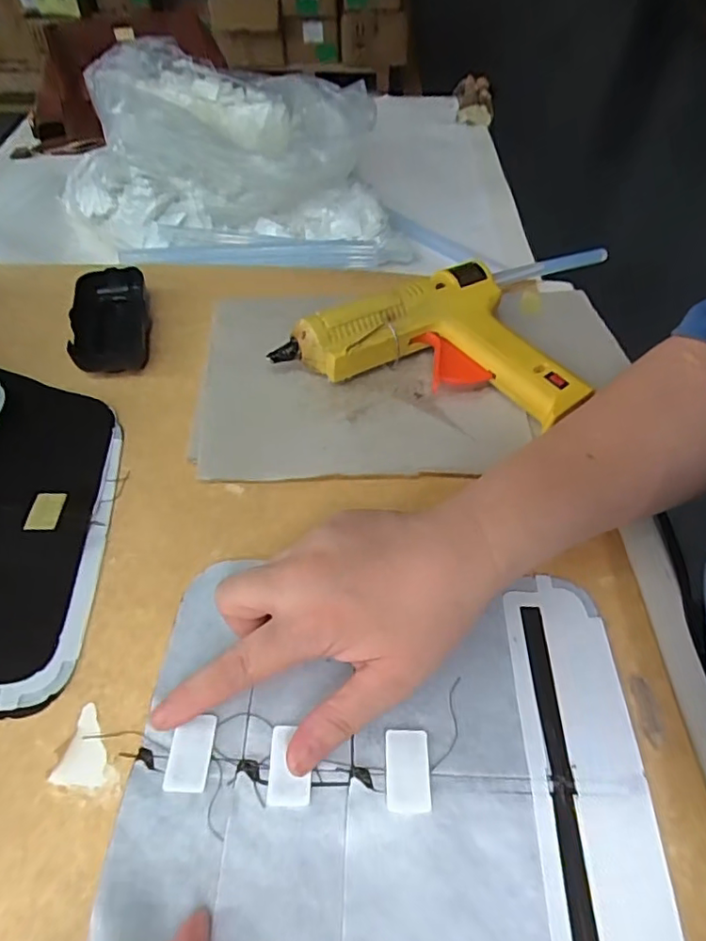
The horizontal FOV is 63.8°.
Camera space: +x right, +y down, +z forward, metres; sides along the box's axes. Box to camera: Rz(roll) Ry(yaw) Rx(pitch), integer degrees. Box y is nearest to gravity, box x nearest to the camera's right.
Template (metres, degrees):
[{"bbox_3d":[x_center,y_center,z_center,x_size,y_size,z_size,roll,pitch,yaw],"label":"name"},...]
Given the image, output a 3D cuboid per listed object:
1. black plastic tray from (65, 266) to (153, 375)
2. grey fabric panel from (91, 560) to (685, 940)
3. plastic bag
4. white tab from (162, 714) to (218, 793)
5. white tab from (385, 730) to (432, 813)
[{"bbox_3d":[-0.186,-0.115,0.438,0.051,0.025,0.104,-11,51,-9],"label":"black plastic tray"},{"bbox_3d":[0.016,0.136,0.253,0.226,0.010,0.188,1,51,0],"label":"grey fabric panel"},{"bbox_3d":[-0.145,-0.361,0.634,0.333,0.111,0.232,-10,51,-8],"label":"plastic bag"},{"bbox_3d":[-0.075,0.129,0.260,0.019,0.004,0.032,2,51,2],"label":"white tab"},{"bbox_3d":[0.024,0.133,0.251,0.019,0.004,0.033,1,51,0],"label":"white tab"}]

